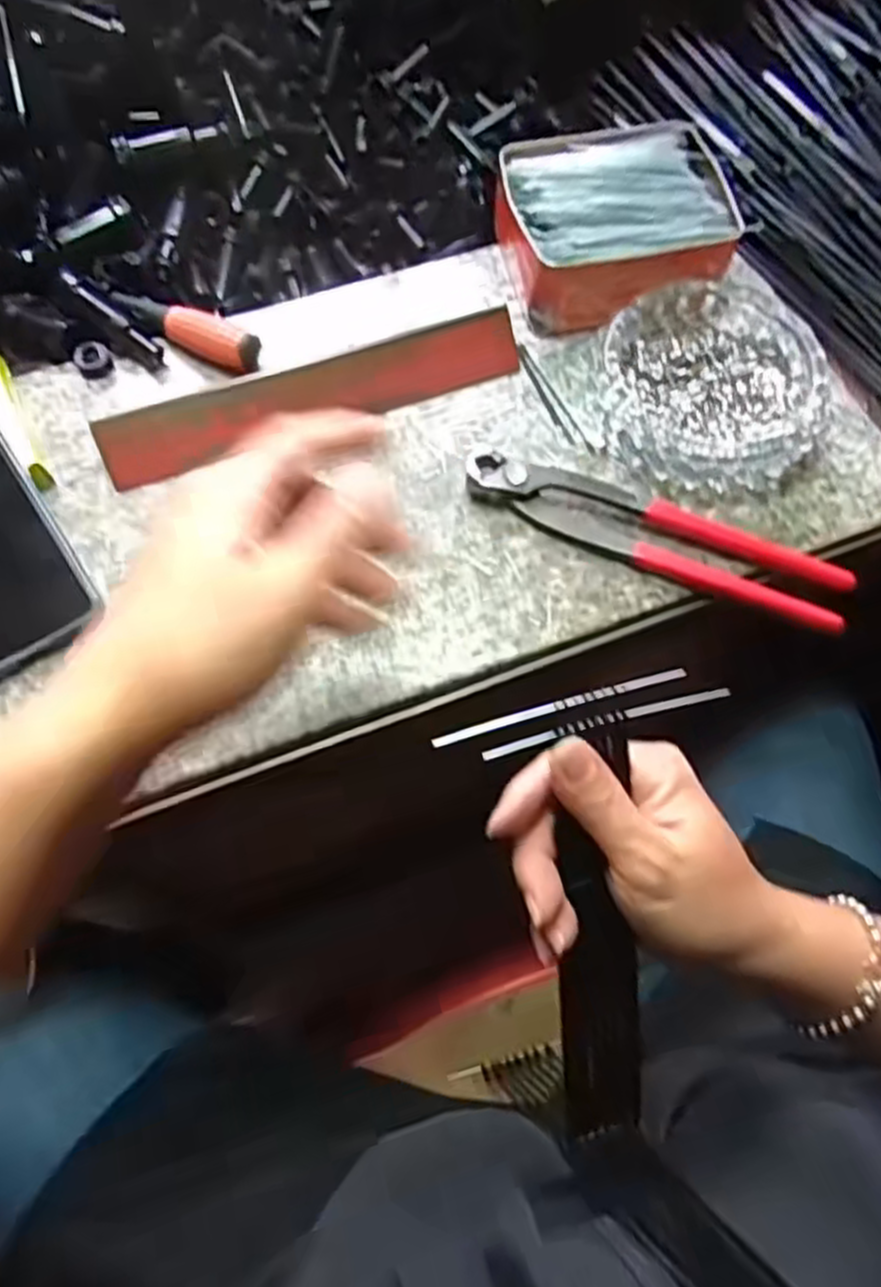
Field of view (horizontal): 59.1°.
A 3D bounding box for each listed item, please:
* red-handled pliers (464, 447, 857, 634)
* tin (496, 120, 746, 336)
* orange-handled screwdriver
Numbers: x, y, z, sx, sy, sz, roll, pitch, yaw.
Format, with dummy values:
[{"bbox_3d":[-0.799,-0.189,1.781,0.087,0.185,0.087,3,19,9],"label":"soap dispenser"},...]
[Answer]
[{"bbox_3d":[0.108,-0.059,0.395,0.196,0.025,0.044,23,69,8],"label":"red-handled pliers"},{"bbox_3d":[0.099,-0.244,0.451,0.128,0.045,0.112,-7,68,-4],"label":"tin"},{"bbox_3d":[-0.146,-0.178,0.436,0.095,0.021,0.022,27,69,9],"label":"orange-handled screwdriver"}]

